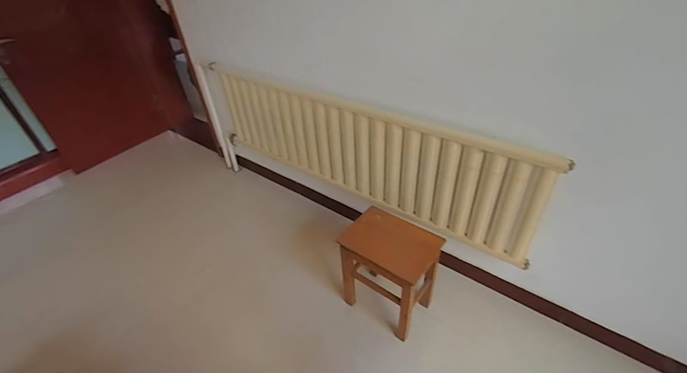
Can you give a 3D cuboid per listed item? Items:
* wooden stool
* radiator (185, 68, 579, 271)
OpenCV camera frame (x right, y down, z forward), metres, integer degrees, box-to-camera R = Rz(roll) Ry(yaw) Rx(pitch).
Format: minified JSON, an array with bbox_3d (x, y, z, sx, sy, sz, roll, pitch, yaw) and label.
[{"bbox_3d":[0.173,0.349,1.433,0.363,0.389,0.234,22,46,28],"label":"wooden stool"},{"bbox_3d":[-0.077,-0.214,1.737,1.989,0.532,0.064,24,47,29],"label":"radiator"}]

